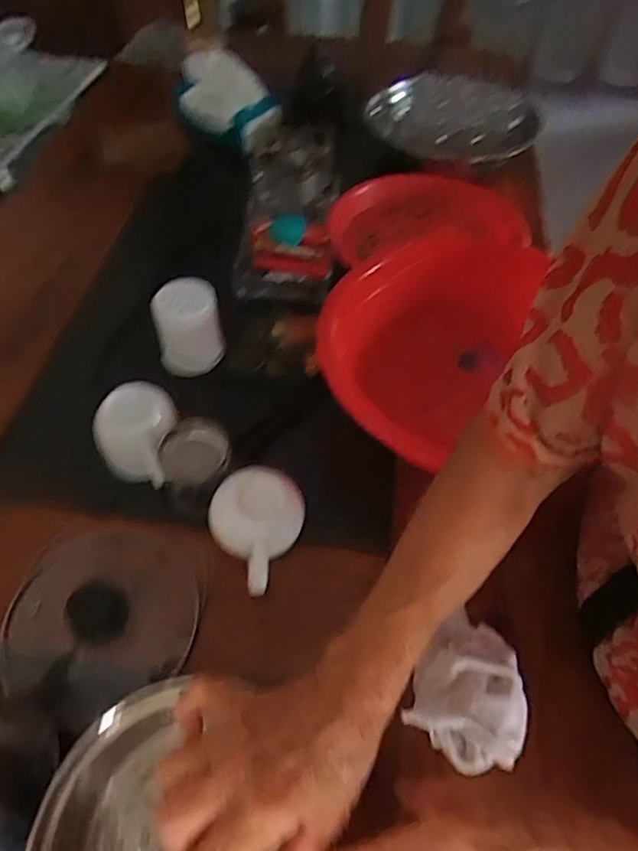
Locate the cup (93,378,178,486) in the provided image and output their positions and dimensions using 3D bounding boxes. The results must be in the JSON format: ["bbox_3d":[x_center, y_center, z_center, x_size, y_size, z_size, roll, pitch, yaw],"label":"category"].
[{"bbox_3d":[-0.166,0.005,0.548,0.076,0.069,0.075,0,53,-1],"label":"cup"}]

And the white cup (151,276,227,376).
[{"bbox_3d":[-0.143,-0.111,0.625,0.067,0.076,0.059,-18,56,-14],"label":"white cup"}]

